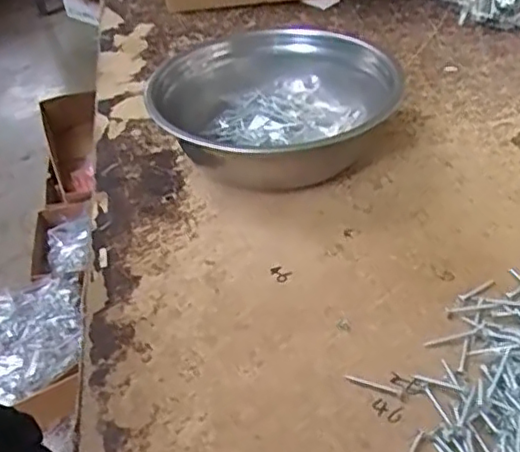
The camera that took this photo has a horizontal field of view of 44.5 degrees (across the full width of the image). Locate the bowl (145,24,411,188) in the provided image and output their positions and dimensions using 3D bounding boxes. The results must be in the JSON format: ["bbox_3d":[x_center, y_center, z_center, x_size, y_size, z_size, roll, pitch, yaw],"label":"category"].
[{"bbox_3d":[0.009,-0.101,0.539,0.194,0.075,0.194,-1,41,1],"label":"bowl"}]

